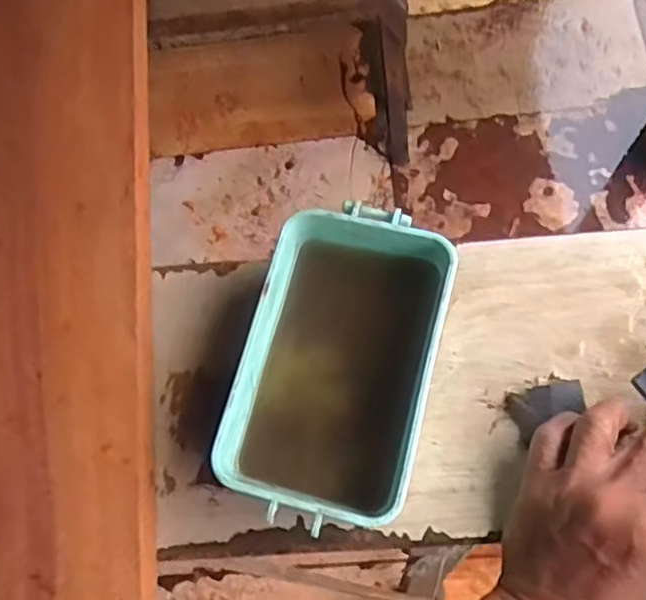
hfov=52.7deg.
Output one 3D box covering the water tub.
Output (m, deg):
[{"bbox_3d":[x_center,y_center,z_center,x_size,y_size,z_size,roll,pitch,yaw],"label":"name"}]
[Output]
[{"bbox_3d":[0.012,0.041,0.416,0.111,0.070,0.190,14,75,10],"label":"water tub"}]

